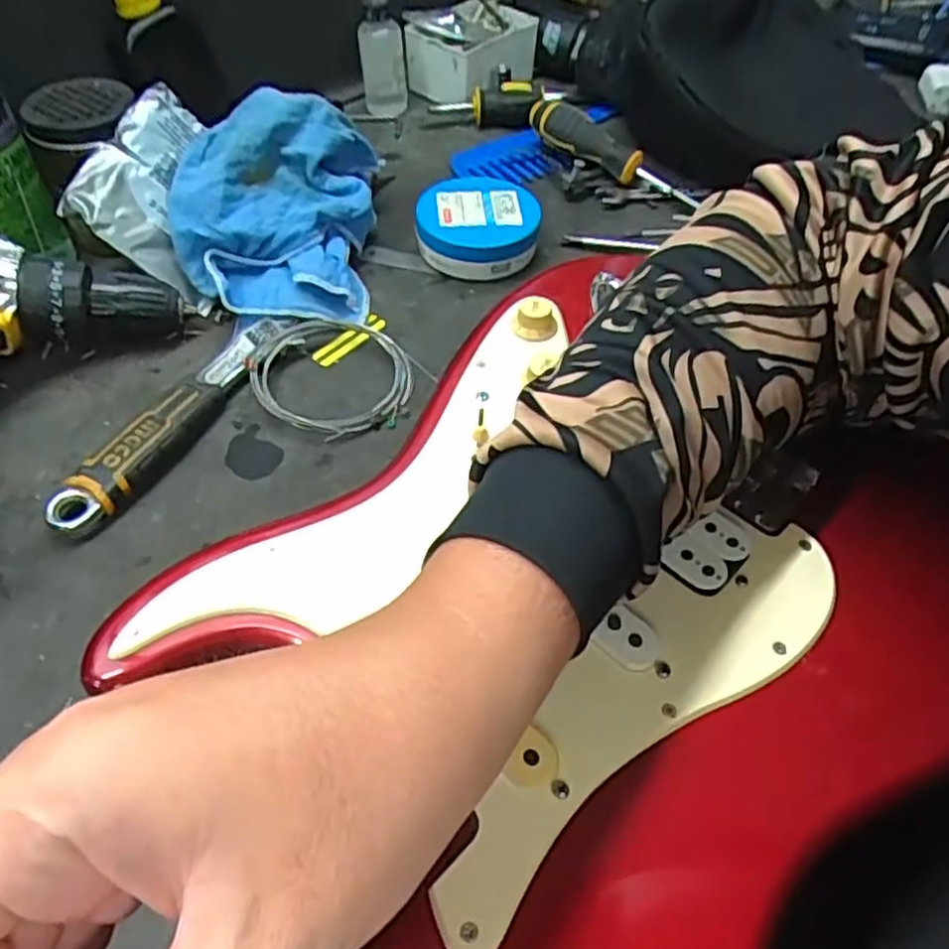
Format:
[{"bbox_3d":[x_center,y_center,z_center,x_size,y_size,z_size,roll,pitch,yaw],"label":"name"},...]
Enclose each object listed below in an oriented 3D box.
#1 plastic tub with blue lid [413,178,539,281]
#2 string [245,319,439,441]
[{"bbox_3d":[0.003,-0.168,0.511,0.084,0.035,0.080,2,51,-1],"label":"plastic tub with blue lid"},{"bbox_3d":[-0.084,-0.060,0.431,0.099,0.016,0.086,24,55,16],"label":"string"}]

